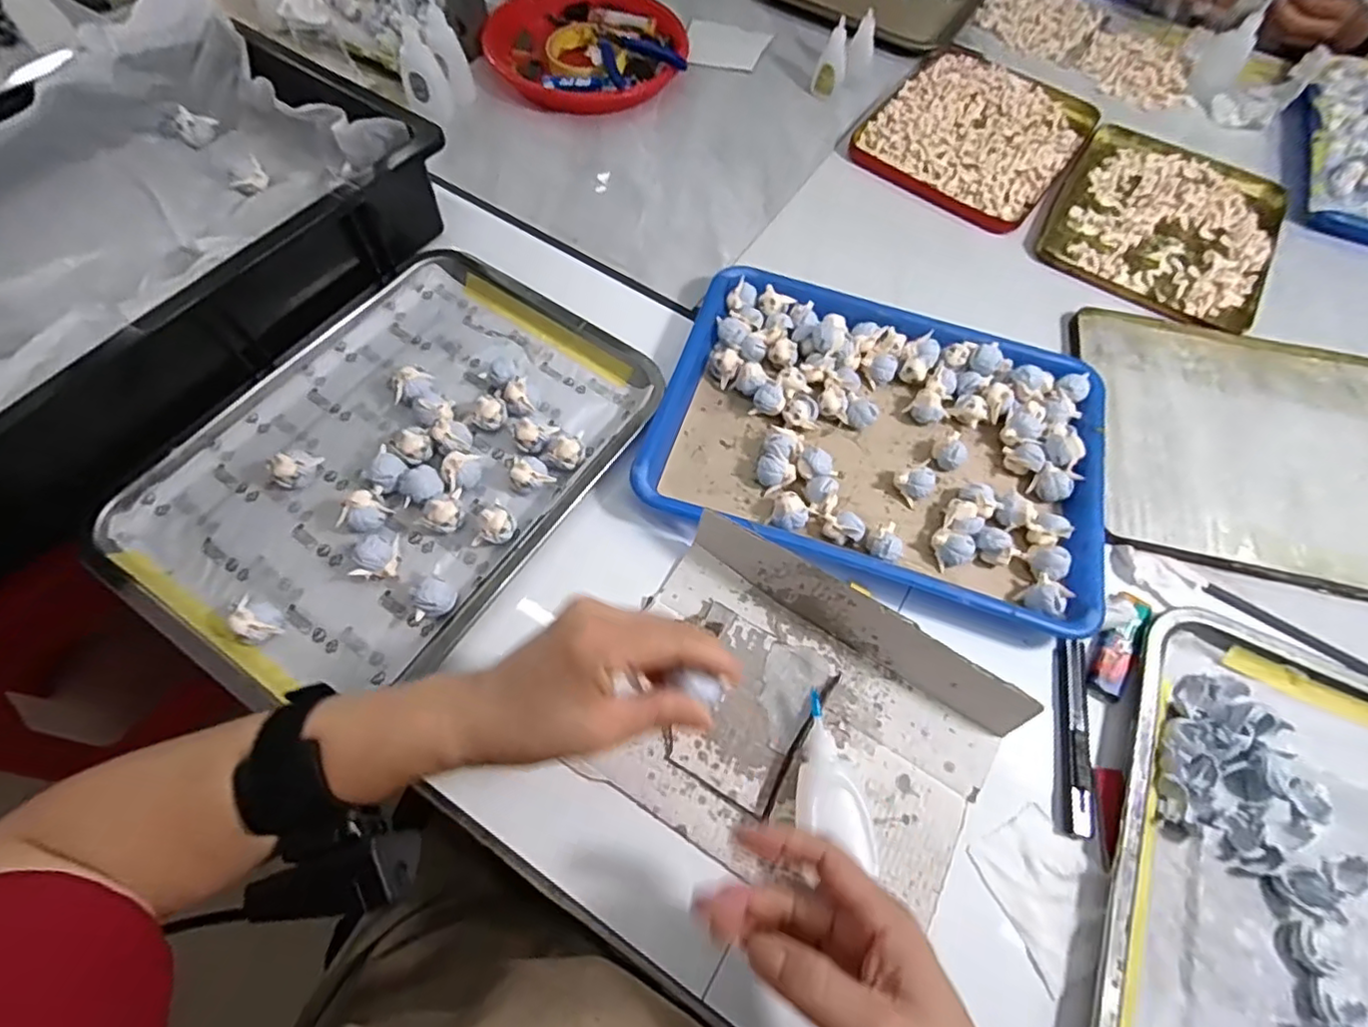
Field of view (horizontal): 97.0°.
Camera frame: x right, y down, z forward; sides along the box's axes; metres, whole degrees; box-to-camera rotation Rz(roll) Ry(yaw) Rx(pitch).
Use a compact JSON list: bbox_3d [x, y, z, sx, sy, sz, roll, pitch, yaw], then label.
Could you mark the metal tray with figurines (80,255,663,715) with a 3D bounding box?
[{"bbox_3d":[-0.210,-0.044,0.451,0.269,0.031,0.362,33,67,13],"label":"metal tray with figurines"}]

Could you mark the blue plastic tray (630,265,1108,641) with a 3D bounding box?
[{"bbox_3d":[0.153,-0.064,0.468,0.328,0.036,0.242,17,64,6],"label":"blue plastic tray"}]

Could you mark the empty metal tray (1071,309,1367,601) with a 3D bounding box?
[{"bbox_3d":[0.467,-0.058,0.488,0.276,0.024,0.240,15,64,5],"label":"empty metal tray"}]

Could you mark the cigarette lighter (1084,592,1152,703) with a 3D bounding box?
[{"bbox_3d":[0.303,0.088,0.417,0.023,0.007,0.080,32,67,12],"label":"cigarette lighter"}]

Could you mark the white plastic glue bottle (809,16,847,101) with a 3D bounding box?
[{"bbox_3d":[0.161,-0.493,0.657,0.032,0.065,0.023,-39,72,-19],"label":"white plastic glue bottle"}]

